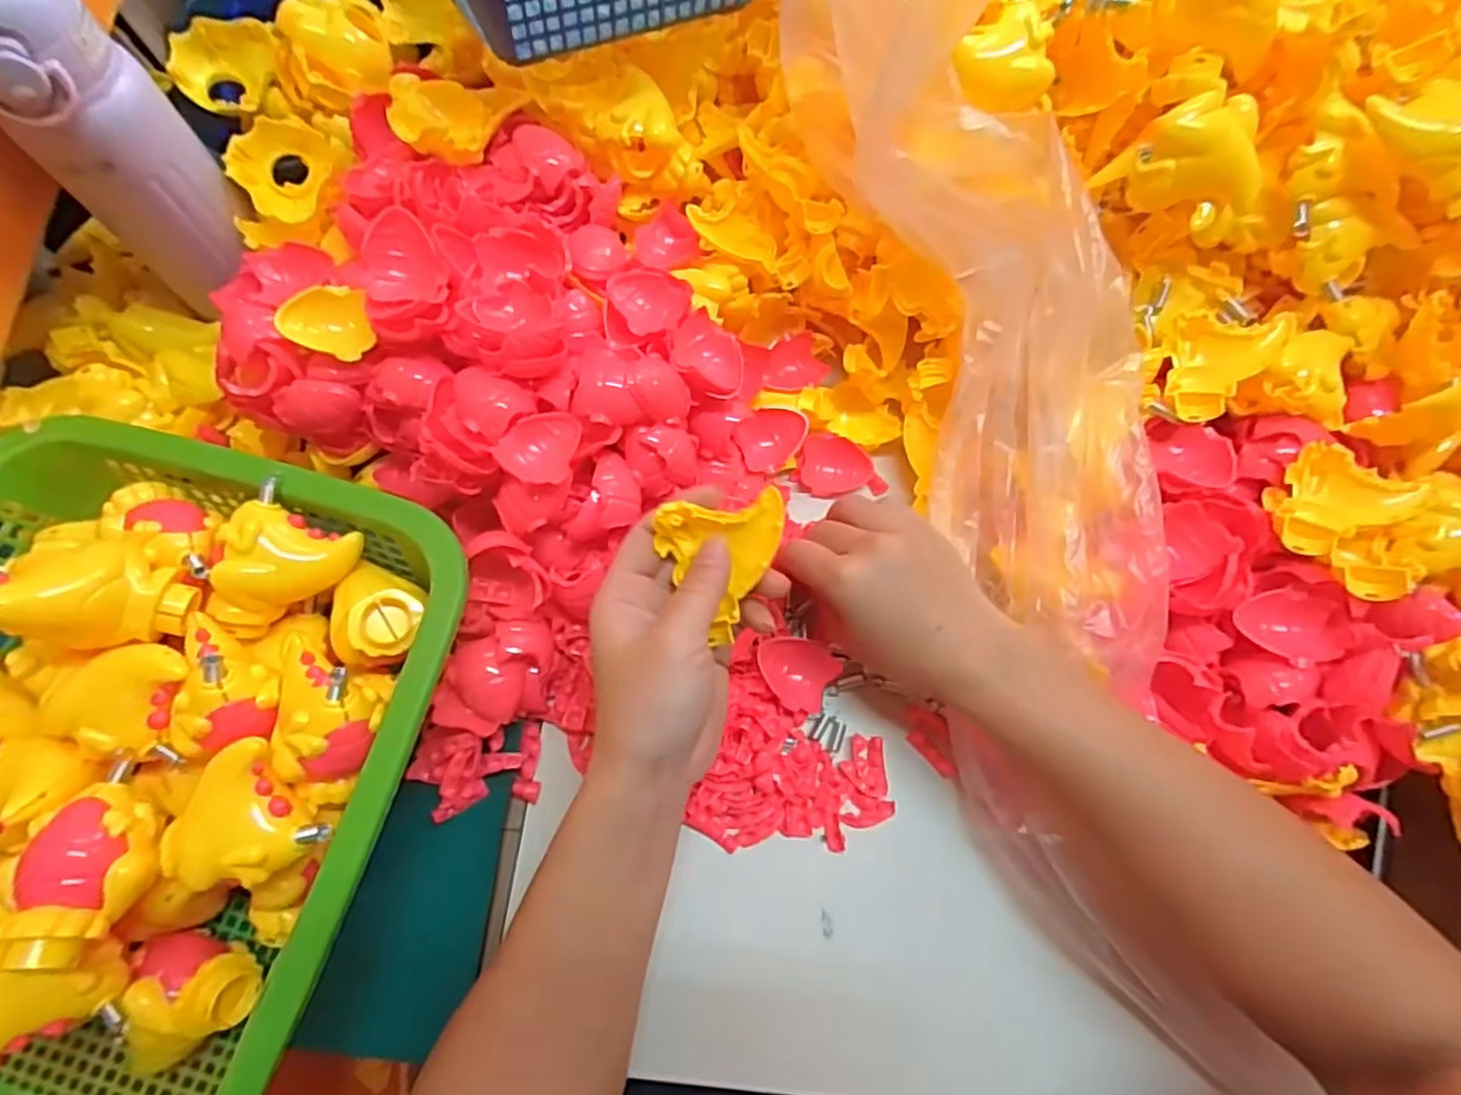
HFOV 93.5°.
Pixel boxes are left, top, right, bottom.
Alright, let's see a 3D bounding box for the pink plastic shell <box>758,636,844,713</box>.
[{"bbox_3d":[0.038,0.071,0.388,0.046,0.012,0.038,8,70,1],"label":"pink plastic shell"}]

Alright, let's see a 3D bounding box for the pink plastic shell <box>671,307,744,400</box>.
[{"bbox_3d":[-0.013,-0.106,0.383,0.045,0.013,0.040,32,62,-21],"label":"pink plastic shell"}]

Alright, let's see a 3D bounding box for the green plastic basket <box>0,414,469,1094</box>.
[{"bbox_3d":[-0.290,0.122,0.320,0.269,0.107,0.346,17,71,4],"label":"green plastic basket"}]

